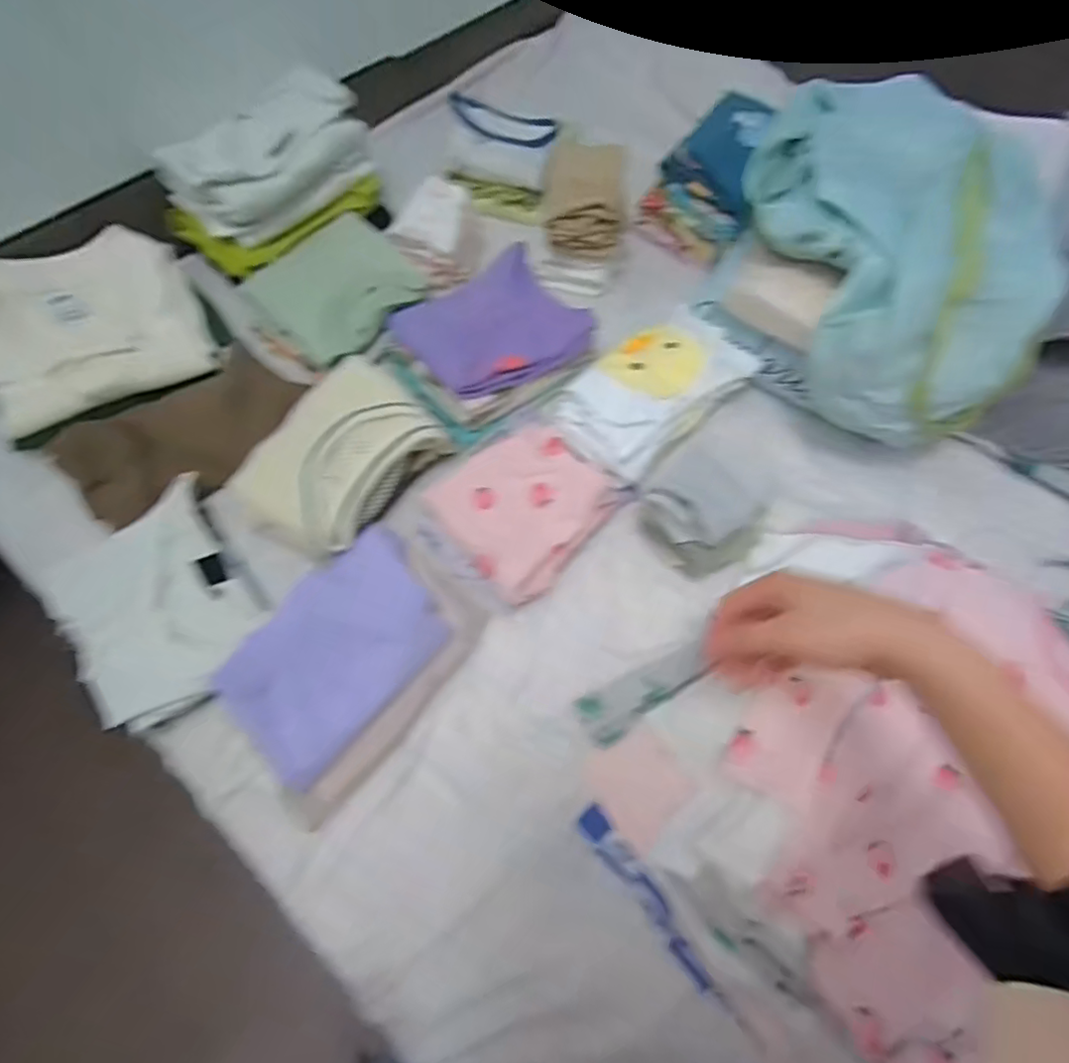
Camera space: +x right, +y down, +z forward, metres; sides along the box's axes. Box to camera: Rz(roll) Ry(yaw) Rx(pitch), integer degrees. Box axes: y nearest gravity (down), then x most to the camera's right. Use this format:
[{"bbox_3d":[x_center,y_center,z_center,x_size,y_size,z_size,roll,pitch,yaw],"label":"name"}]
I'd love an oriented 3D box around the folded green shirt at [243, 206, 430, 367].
[{"bbox_3d":[-0.251,-0.307,0.728,0.184,0.054,0.198,34,70,13],"label":"folded green shirt"}]

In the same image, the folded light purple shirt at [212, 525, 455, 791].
[{"bbox_3d":[-0.190,0.116,0.553,0.137,0.055,0.235,42,77,3],"label":"folded light purple shirt"}]

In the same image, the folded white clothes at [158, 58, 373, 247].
[{"bbox_3d":[-0.321,-0.461,0.713,0.115,0.106,0.238,39,76,11],"label":"folded white clothes"}]

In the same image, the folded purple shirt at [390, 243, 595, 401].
[{"bbox_3d":[-0.050,-0.250,0.684,0.193,0.026,0.168,-34,71,-15],"label":"folded purple shirt"}]

